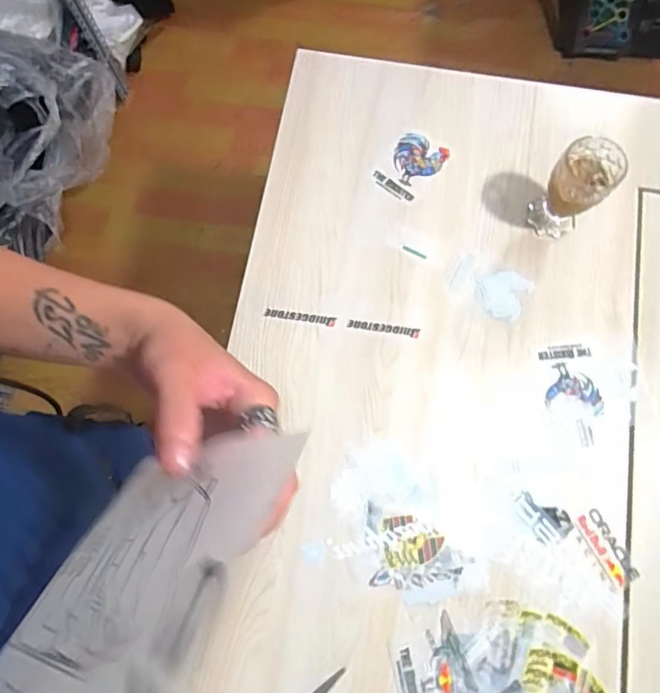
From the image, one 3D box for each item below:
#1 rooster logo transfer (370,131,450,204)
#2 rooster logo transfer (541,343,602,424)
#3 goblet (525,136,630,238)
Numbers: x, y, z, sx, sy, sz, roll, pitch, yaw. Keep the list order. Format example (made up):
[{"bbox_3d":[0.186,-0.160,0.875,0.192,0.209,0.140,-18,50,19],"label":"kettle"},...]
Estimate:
[{"bbox_3d":[0.117,-0.261,0.733,0.071,0.004,0.104,37,80,5],"label":"rooster logo transfer"},{"bbox_3d":[0.315,0.065,0.654,0.069,0.004,0.124,-4,76,2],"label":"rooster logo transfer"},{"bbox_3d":[0.314,-0.202,0.654,0.072,0.115,0.080,41,80,9],"label":"goblet"}]

